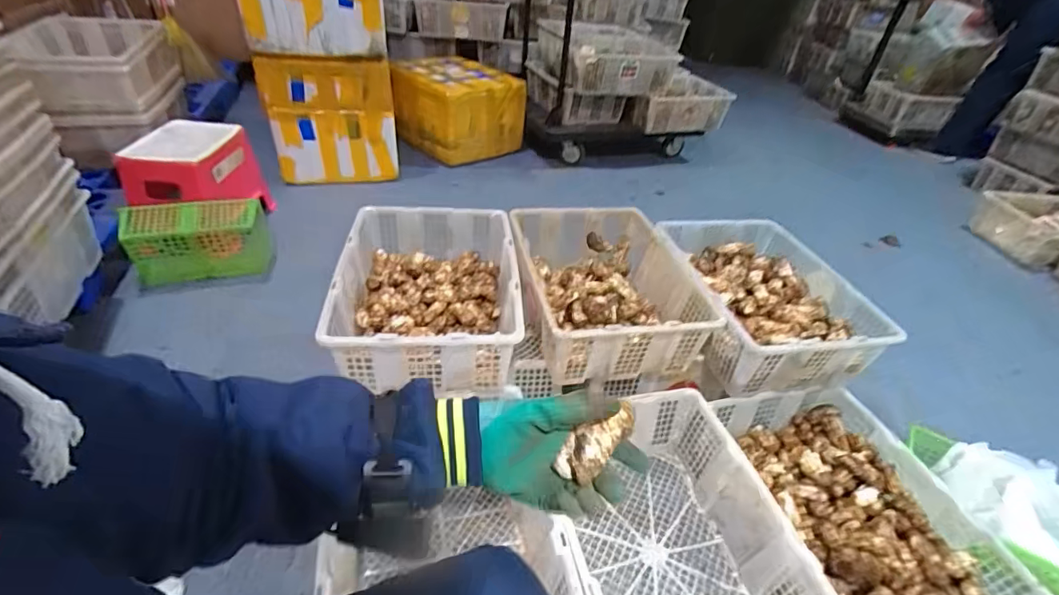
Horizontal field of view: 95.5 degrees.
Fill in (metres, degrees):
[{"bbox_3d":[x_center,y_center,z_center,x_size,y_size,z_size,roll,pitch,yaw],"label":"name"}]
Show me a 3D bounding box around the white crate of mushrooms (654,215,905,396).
[{"bbox_3d":[0.519,0.005,1.107,0.351,0.154,0.443,-2,40,-11],"label":"white crate of mushrooms"}]

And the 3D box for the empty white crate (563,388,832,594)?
[{"bbox_3d":[0.223,0.404,0.811,0.344,0.160,0.462,-5,40,-14],"label":"empty white crate"}]

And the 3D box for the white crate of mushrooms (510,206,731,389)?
[{"bbox_3d":[0.155,-0.025,1.071,0.342,0.146,0.437,-4,40,-14],"label":"white crate of mushrooms"}]

